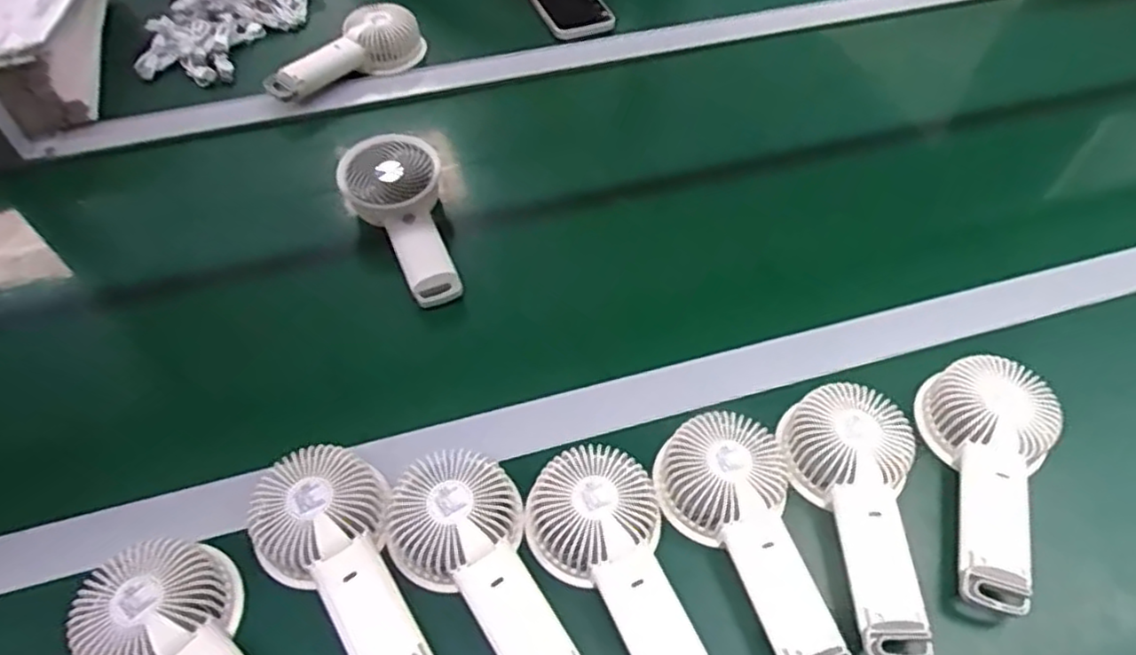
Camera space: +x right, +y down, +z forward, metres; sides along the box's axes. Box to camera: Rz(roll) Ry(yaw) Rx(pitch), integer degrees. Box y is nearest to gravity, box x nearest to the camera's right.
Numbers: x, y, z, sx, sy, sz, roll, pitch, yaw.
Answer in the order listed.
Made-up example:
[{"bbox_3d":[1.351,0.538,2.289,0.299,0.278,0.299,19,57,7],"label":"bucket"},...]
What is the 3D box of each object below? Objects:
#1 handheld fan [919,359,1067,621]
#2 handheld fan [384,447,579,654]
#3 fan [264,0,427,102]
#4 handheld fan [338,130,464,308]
[{"bbox_3d":[0.278,0.096,0.469,0.079,0.041,0.166,21,57,13],"label":"handheld fan"},{"bbox_3d":[-0.045,0.151,0.428,0.082,0.039,0.175,-31,60,-21],"label":"handheld fan"},{"bbox_3d":[-0.237,-0.291,0.753,0.172,0.055,0.066,-34,62,-23],"label":"fan"},{"bbox_3d":[-0.139,-0.096,0.623,0.084,0.057,0.178,-22,58,-16],"label":"handheld fan"}]

